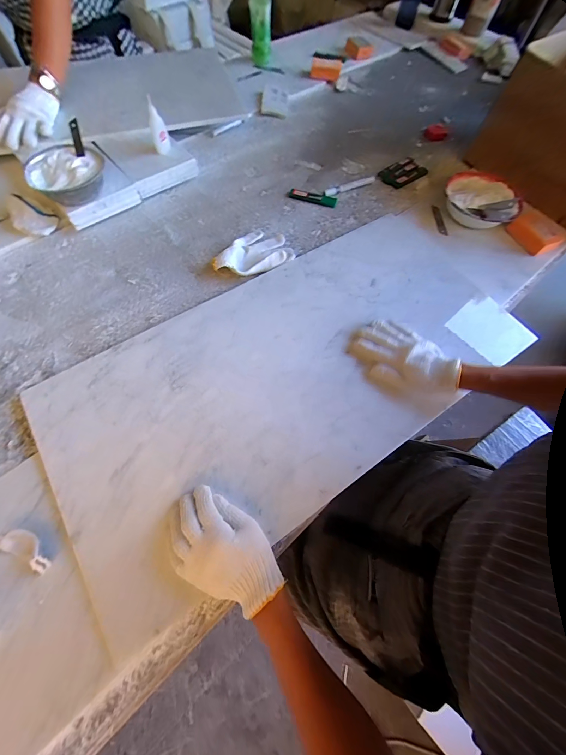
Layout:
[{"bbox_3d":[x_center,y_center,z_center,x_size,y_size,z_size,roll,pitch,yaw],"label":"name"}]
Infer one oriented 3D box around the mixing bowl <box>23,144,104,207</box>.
[{"bbox_3d":[-0.440,-0.416,0.578,0.137,0.039,0.148,0,68,0],"label":"mixing bowl"}]

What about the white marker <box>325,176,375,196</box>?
[{"bbox_3d":[0.166,-0.474,0.689,0.137,0.015,0.020,-21,70,-9],"label":"white marker"}]

